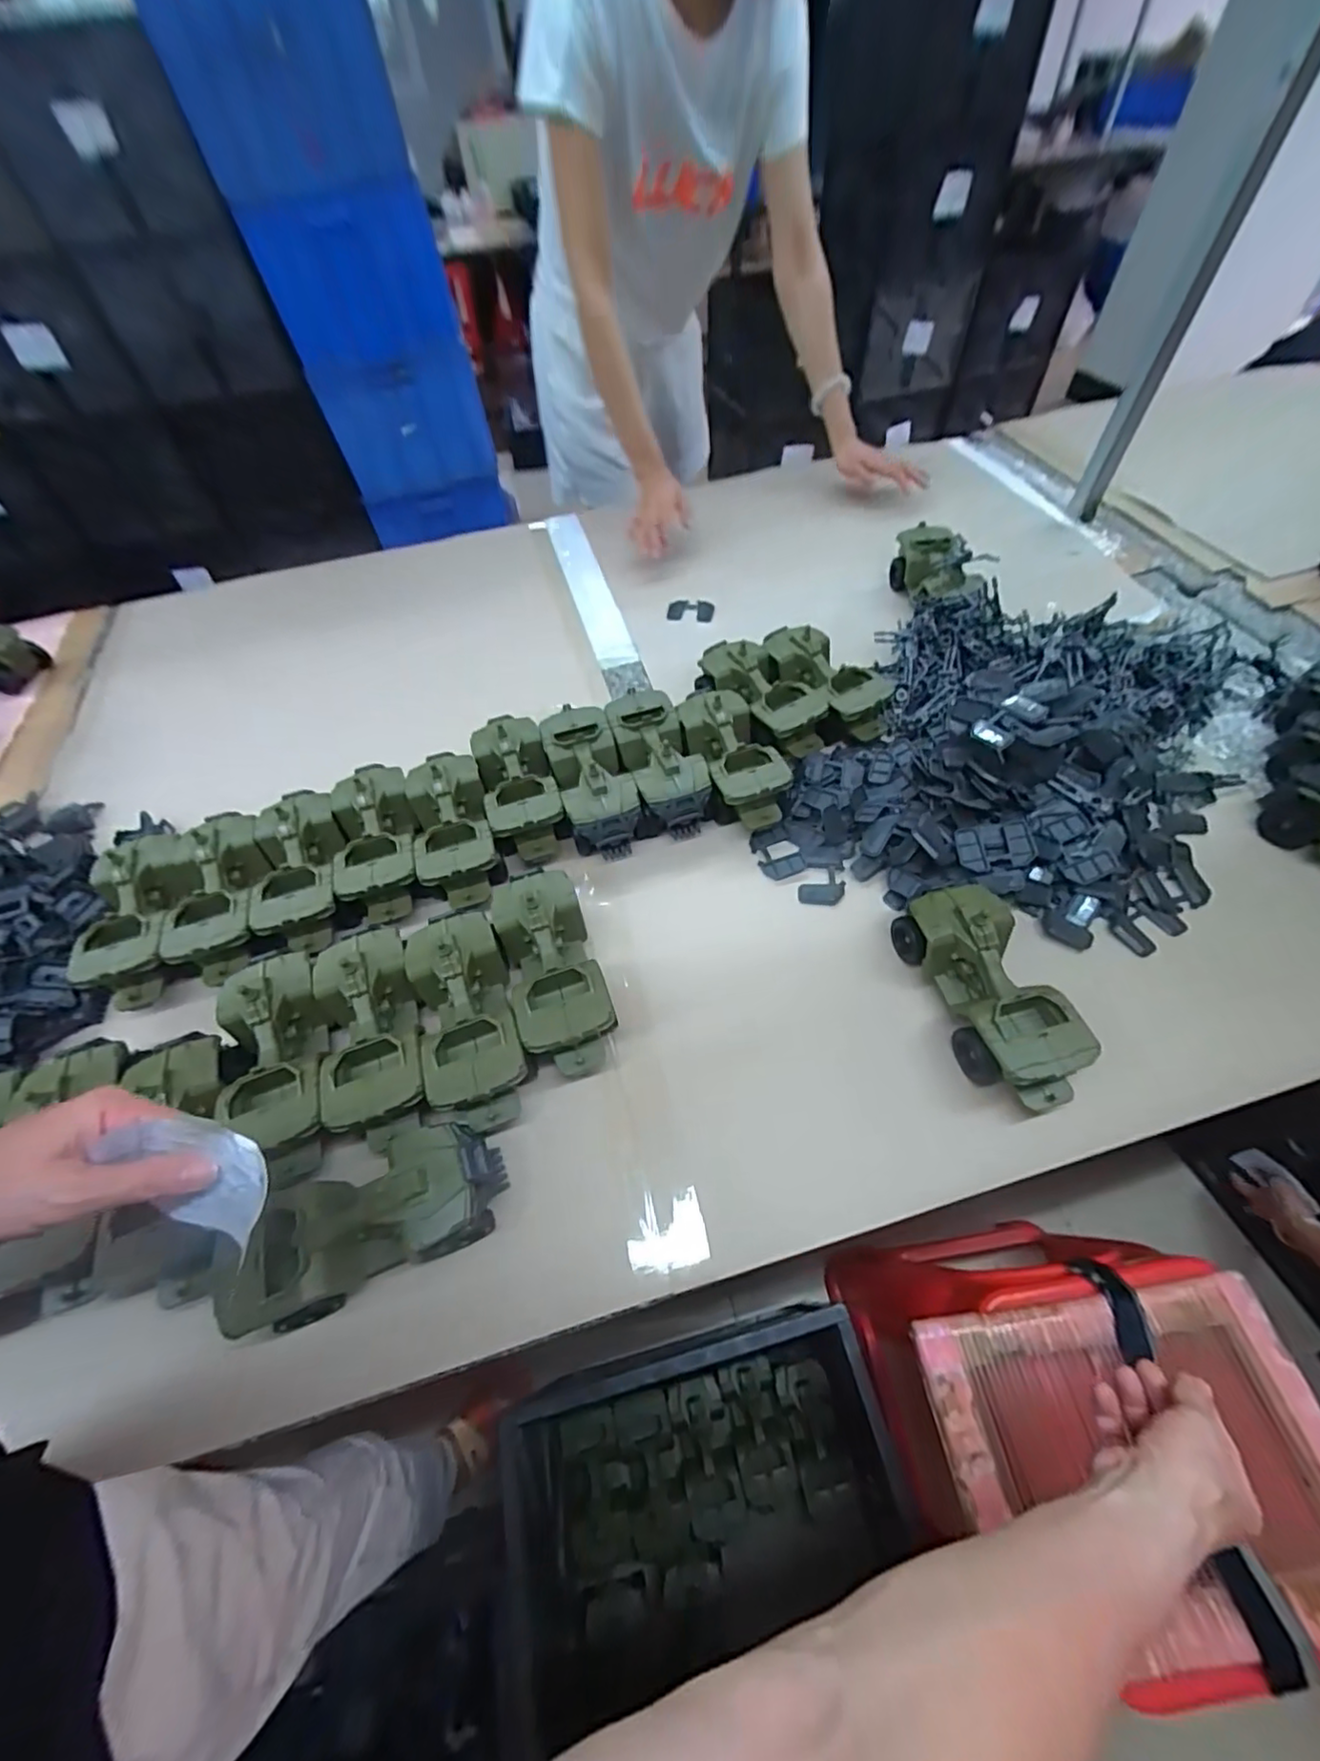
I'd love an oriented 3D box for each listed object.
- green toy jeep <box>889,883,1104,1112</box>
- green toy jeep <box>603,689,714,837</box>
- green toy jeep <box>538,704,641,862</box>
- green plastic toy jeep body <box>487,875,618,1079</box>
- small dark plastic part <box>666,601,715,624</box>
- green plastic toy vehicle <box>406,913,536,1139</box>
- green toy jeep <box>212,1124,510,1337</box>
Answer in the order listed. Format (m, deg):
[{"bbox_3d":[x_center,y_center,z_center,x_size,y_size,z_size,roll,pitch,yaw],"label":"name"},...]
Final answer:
[{"bbox_3d":[0.280,0.095,0.512,0.086,0.077,0.190,-14,56,-5],"label":"green toy jeep"},{"bbox_3d":[-0.004,-0.137,0.689,0.091,0.076,0.180,-12,56,-4],"label":"green toy jeep"},{"bbox_3d":[-0.081,-0.114,0.681,0.090,0.078,0.182,-14,56,-5],"label":"green toy jeep"},{"bbox_3d":[-0.099,0.081,0.555,0.083,0.081,0.197,-19,56,-8],"label":"green plastic toy jeep body"},{"bbox_3d":[0.047,-0.405,0.901,0.072,0.016,0.037,-7,56,-15],"label":"small dark plastic part"},{"bbox_3d":[-0.170,0.124,0.530,0.087,0.085,0.185,-21,57,-10],"label":"green plastic toy vehicle"},{"bbox_3d":[-0.212,0.250,0.440,0.183,0.075,0.079,-22,57,-10],"label":"green toy jeep"}]

